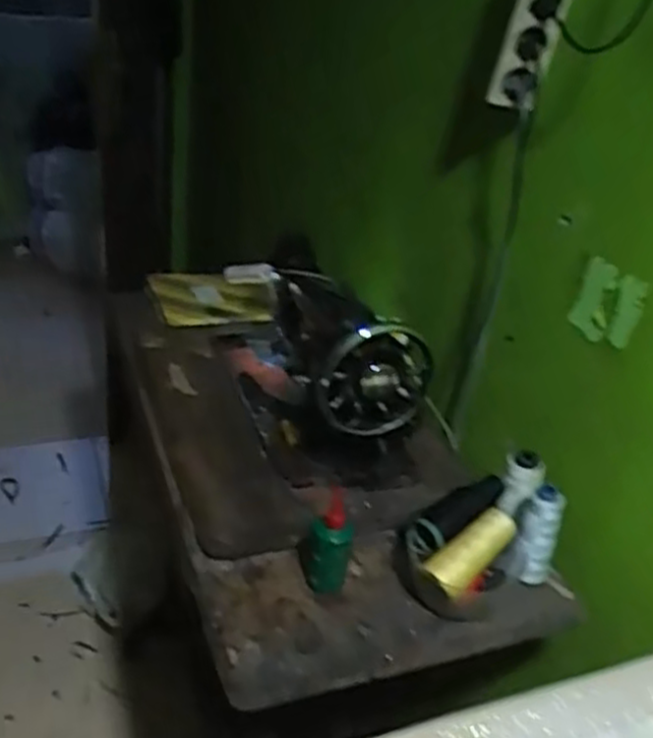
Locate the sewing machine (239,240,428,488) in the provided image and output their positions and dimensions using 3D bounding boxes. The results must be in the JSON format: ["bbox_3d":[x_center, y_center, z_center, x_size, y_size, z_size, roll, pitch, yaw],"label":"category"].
[{"bbox_3d":[-0.029,-0.028,1.033,0.141,0.220,0.375,-6,31,-23],"label":"sewing machine"}]

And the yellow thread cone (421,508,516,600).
[{"bbox_3d":[0.152,0.190,0.808,0.119,0.038,0.040,-33,45,-25],"label":"yellow thread cone"}]

